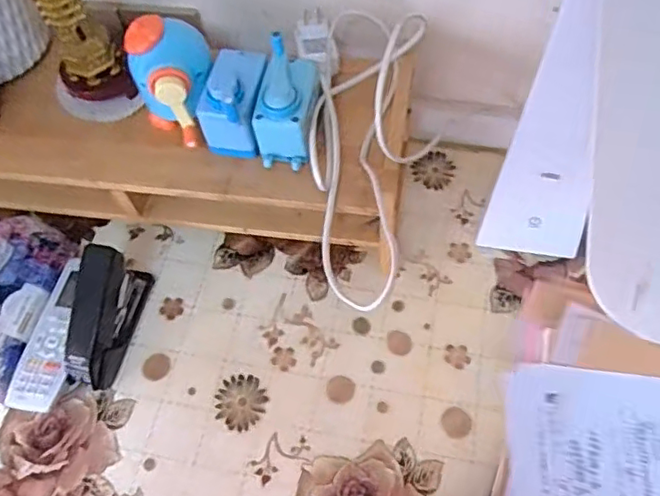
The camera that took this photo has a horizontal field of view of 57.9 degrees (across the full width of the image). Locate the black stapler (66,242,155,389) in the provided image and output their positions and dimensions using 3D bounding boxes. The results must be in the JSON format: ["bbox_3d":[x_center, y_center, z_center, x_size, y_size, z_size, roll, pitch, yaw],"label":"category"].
[{"bbox_3d":[-0.216,0.061,0.565,0.038,0.088,0.126,9,62,9],"label":"black stapler"}]

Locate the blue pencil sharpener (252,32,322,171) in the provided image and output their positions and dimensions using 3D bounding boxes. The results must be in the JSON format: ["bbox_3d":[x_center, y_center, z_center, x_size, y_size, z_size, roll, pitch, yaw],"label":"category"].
[{"bbox_3d":[-0.038,-0.123,0.522,0.050,0.075,0.085,3,62,7],"label":"blue pencil sharpener"}]

